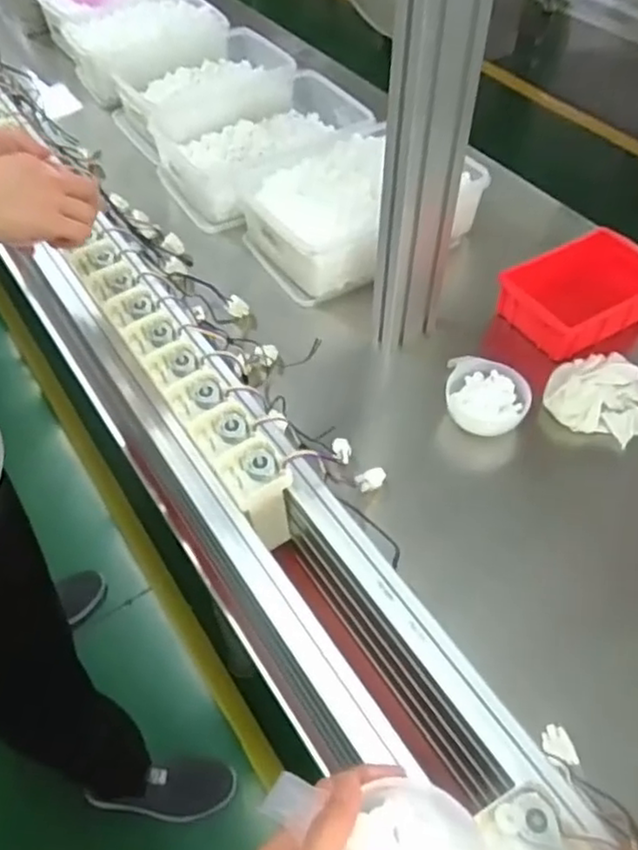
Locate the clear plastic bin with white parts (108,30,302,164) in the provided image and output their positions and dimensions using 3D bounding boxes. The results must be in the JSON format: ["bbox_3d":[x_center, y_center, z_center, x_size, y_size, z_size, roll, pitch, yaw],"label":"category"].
[{"bbox_3d":[-0.216,-0.617,1.250,0.340,0.106,0.198,-28,57,-20],"label":"clear plastic bin with white parts"}]

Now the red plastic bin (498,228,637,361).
[{"bbox_3d":[0.352,-0.182,0.891,0.190,0.068,0.141,-26,56,-19],"label":"red plastic bin"}]

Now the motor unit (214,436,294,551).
[{"bbox_3d":[-0.058,0.068,0.617,0.053,0.096,0.060,-28,57,-20],"label":"motor unit"}]

